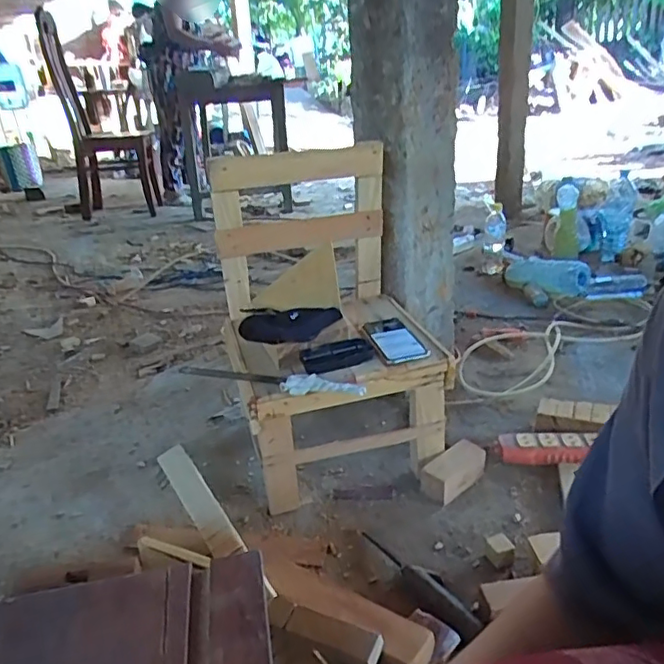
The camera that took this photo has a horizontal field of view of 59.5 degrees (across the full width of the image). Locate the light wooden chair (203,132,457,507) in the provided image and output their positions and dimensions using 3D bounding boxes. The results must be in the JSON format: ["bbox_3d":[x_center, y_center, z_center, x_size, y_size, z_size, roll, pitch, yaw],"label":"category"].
[{"bbox_3d":[-0.006,-0.036,0.976,0.324,0.473,0.352,-8,25,-11],"label":"light wooden chair"}]

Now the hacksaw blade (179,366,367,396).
[{"bbox_3d":[-0.103,0.071,0.873,0.311,0.029,0.039,5,24,21],"label":"hacksaw blade"}]

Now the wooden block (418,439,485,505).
[{"bbox_3d":[0.205,0.227,0.965,0.128,0.058,0.054,-23,29,-38],"label":"wooden block"}]

